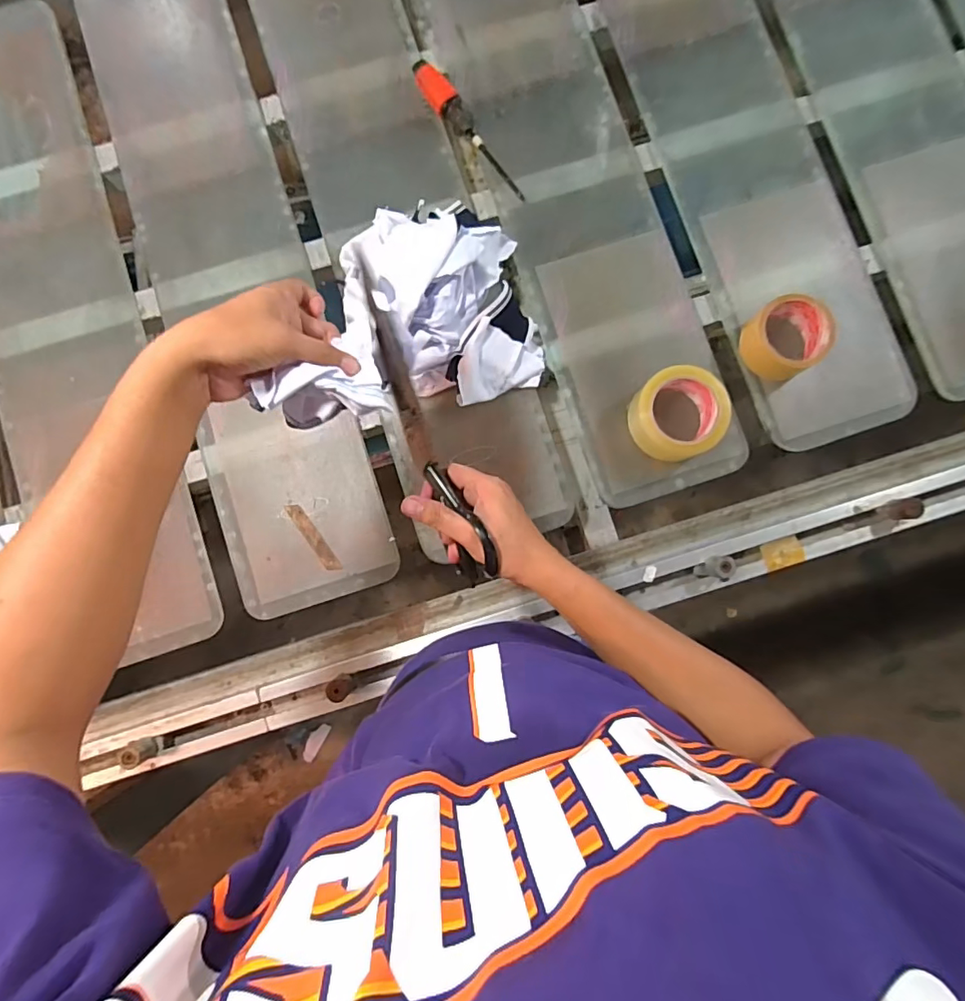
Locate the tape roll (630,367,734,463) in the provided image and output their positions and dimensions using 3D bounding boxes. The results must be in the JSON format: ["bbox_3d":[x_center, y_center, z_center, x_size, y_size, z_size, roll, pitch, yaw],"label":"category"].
[{"bbox_3d":[0.237,-0.105,0.636,0.108,0.049,0.107,0,85,0],"label":"tape roll"}]

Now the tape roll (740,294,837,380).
[{"bbox_3d":[0.374,-0.201,0.638,0.087,0.060,0.094,-16,85,-2],"label":"tape roll"}]

